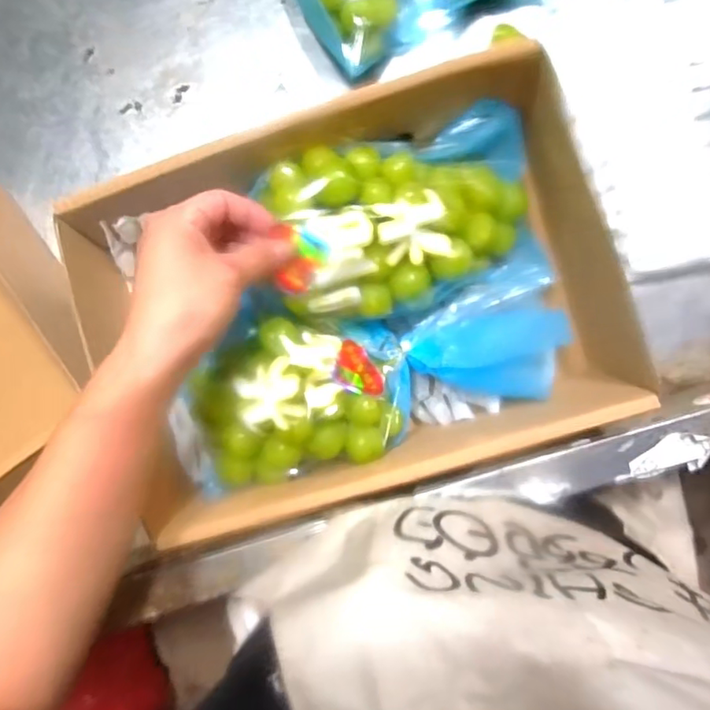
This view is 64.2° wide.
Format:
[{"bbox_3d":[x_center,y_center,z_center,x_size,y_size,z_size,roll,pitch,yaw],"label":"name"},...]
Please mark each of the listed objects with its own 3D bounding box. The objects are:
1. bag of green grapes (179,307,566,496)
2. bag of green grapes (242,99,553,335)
[{"bbox_3d":[0.006,0.012,0.397,0.281,0.068,0.112,-17,89,3],"label":"bag of green grapes"},{"bbox_3d":[0.027,-0.092,0.394,0.207,0.074,0.129,-19,89,3],"label":"bag of green grapes"}]

